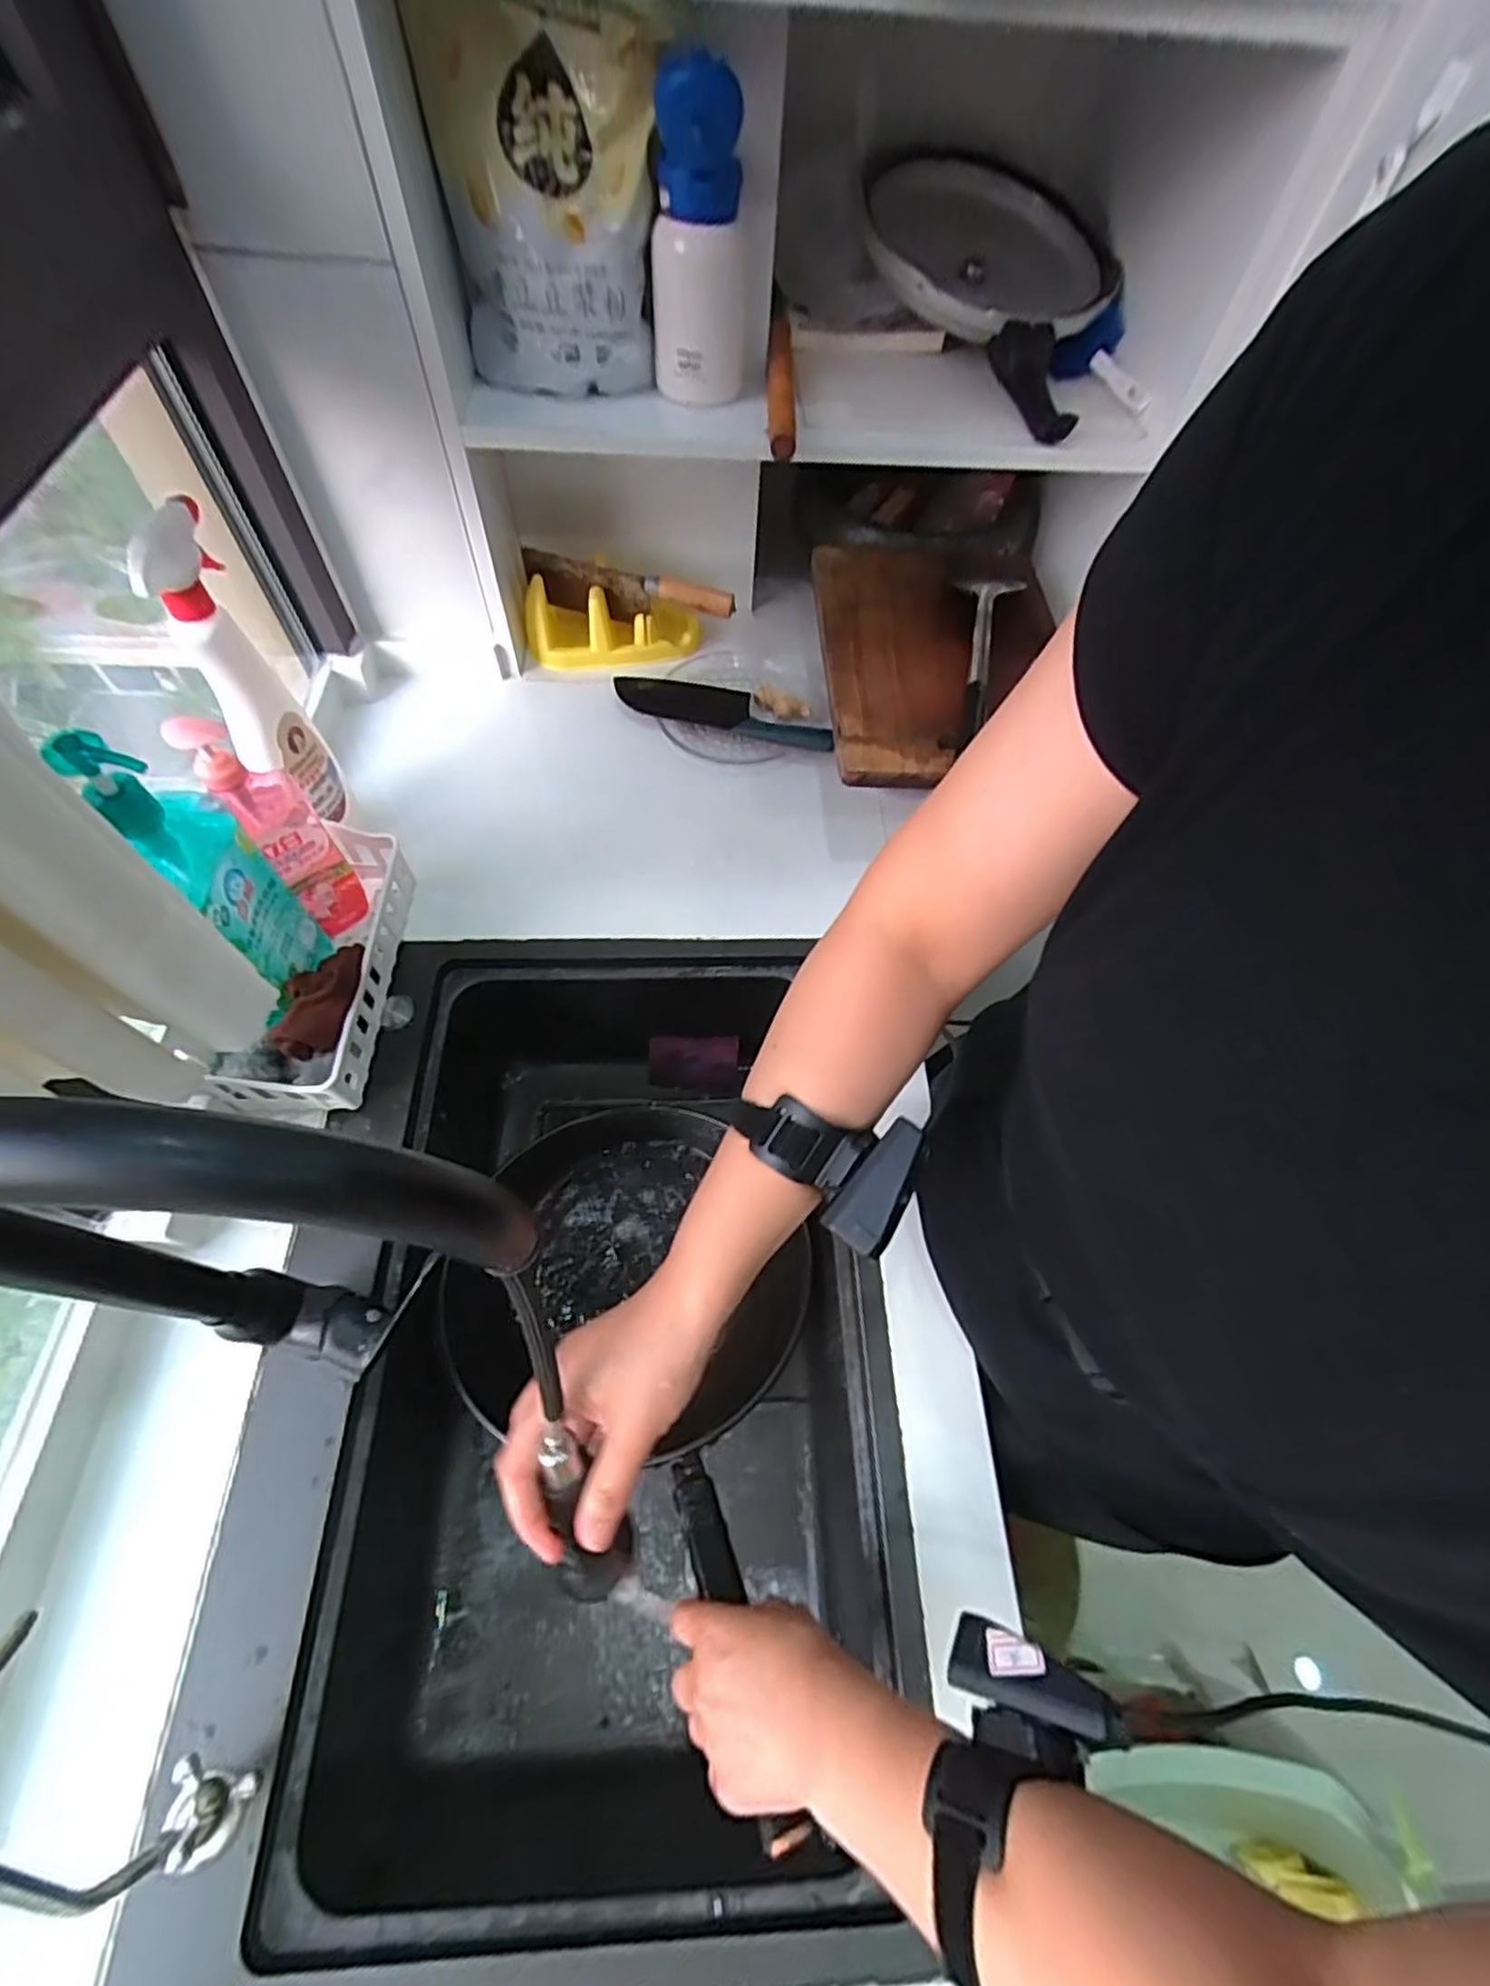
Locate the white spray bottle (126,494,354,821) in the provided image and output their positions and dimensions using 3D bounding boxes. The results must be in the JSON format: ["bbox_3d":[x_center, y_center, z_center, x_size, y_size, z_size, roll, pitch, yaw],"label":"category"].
[{"bbox_3d":[-0.423,-0.260,0.633,0.061,0.268,0.094,26,62,11],"label":"white spray bottle"}]

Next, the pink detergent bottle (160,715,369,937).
[{"bbox_3d":[-0.397,-0.140,0.624,0.061,0.221,0.058,-36,69,-21],"label":"pink detergent bottle"}]

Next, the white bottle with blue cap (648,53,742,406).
[{"bbox_3d":[-0.040,-0.659,0.647,0.085,0.220,0.097,1,60,-3],"label":"white bottle with blue cap"}]

